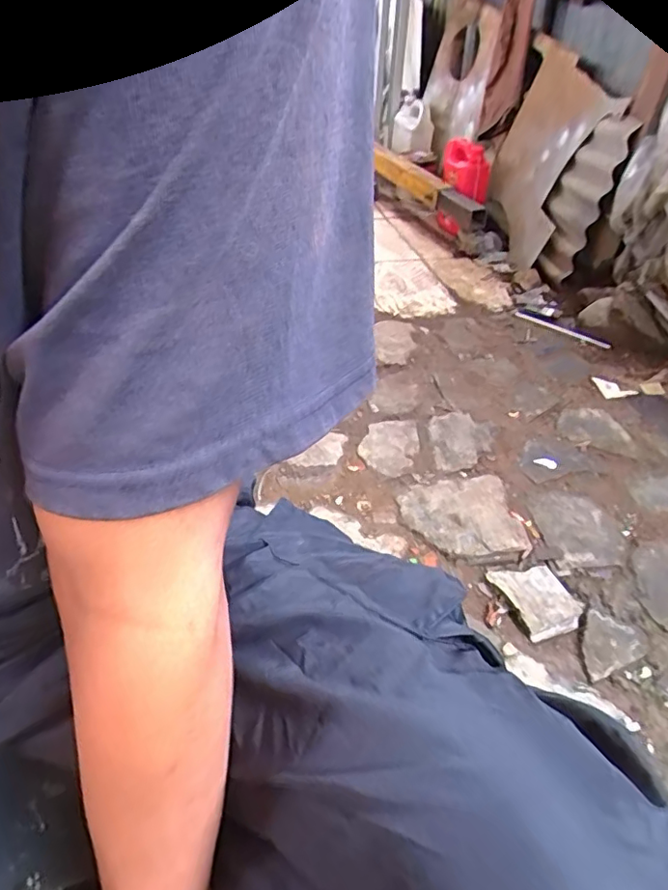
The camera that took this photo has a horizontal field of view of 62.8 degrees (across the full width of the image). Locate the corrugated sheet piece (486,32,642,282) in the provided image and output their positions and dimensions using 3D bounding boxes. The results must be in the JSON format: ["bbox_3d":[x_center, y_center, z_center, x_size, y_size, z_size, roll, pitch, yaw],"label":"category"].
[{"bbox_3d":[0.545,-0.716,1.397,0.088,0.439,0.501,-1,40,-5],"label":"corrugated sheet piece"}]

